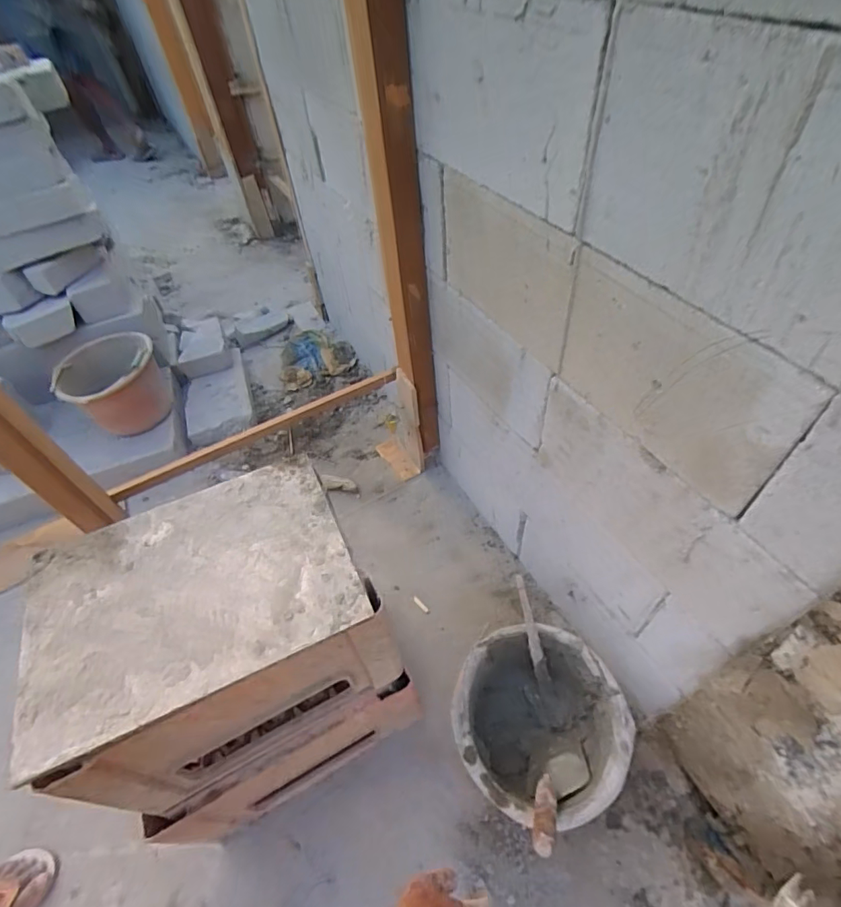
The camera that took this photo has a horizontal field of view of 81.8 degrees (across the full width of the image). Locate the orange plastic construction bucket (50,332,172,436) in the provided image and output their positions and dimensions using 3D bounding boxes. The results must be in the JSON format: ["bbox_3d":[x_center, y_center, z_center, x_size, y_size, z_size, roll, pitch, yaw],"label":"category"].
[{"bbox_3d":[-0.867,-0.181,1.420,0.261,0.249,0.240,-3,50,3],"label":"orange plastic construction bucket"}]

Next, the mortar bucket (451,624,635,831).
[{"bbox_3d":[0.199,0.478,0.853,0.267,0.181,0.277,-3,50,3],"label":"mortar bucket"}]

